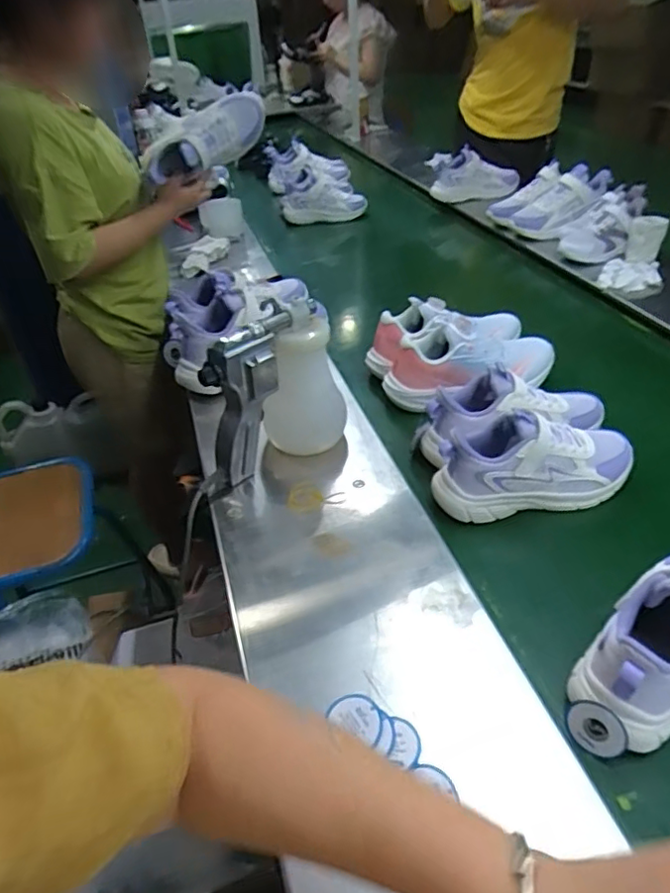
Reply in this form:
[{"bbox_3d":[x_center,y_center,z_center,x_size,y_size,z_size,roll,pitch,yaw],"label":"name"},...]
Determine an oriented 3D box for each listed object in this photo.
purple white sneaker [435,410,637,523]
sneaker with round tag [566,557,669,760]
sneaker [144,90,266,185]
[{"bbox_3d":[0.239,0.015,0.686,0.242,0.103,0.074,-9,39,-3],"label":"purple white sneaker"},{"bbox_3d":[0.309,0.154,0.500,0.248,0.116,0.092,-29,44,-25],"label":"sneaker with round tag"},{"bbox_3d":[-0.246,-0.570,1.094,0.248,0.106,0.136,-23,39,9],"label":"sneaker"}]

